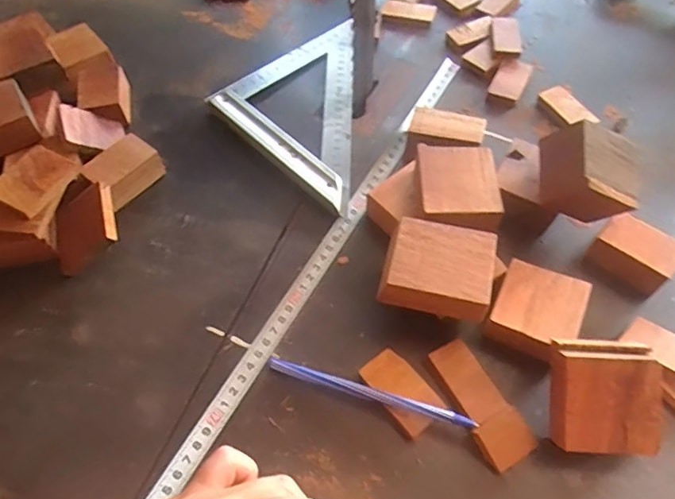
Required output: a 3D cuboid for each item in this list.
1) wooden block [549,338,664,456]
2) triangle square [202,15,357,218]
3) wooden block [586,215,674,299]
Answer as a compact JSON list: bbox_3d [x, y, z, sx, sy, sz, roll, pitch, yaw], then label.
[{"bbox_3d":[0.158,0.087,0.322,0.061,0.022,0.063,3,87,5],"label":"wooden block"},{"bbox_3d":[-0.049,-0.135,0.495,0.124,0.015,0.239,0,58,2],"label":"triangle square"},{"bbox_3d":[0.218,0.004,0.394,0.053,0.031,0.040,35,65,21],"label":"wooden block"}]

